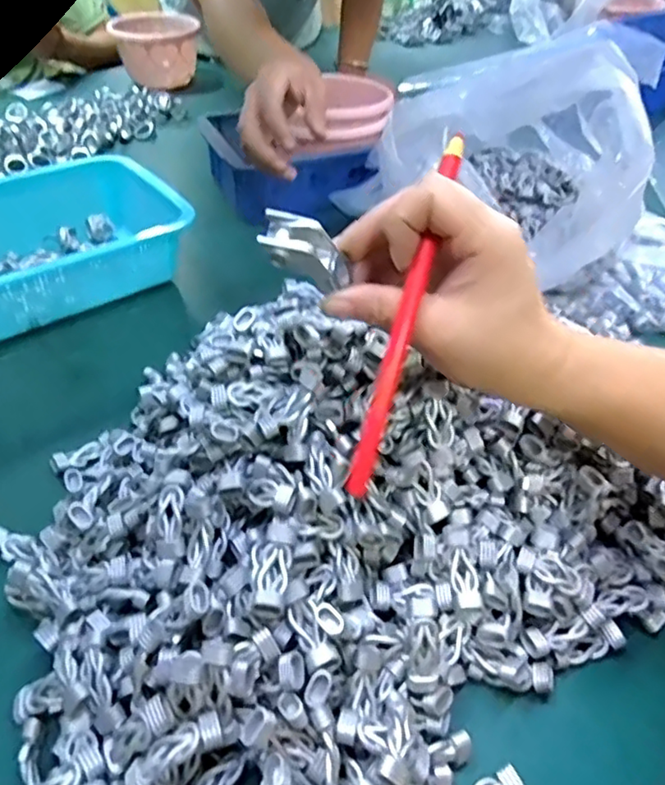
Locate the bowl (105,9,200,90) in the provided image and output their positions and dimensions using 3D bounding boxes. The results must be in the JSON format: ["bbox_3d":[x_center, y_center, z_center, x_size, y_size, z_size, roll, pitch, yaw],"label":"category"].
[{"bbox_3d":[-0.292,-0.574,1.019,0.135,0.105,0.126,-4,43,-5],"label":"bowl"}]

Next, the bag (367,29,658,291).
[{"bbox_3d":[0.159,-0.214,0.538,0.213,0.167,0.185,16,45,16],"label":"bag"}]

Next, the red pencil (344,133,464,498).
[{"bbox_3d":[0.033,-0.036,0.270,0.010,0.005,0.166,15,85,15],"label":"red pencil"}]

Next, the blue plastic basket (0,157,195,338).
[{"bbox_3d":[-0.281,-0.134,0.572,0.258,0.081,0.169,-30,51,-29],"label":"blue plastic basket"}]

